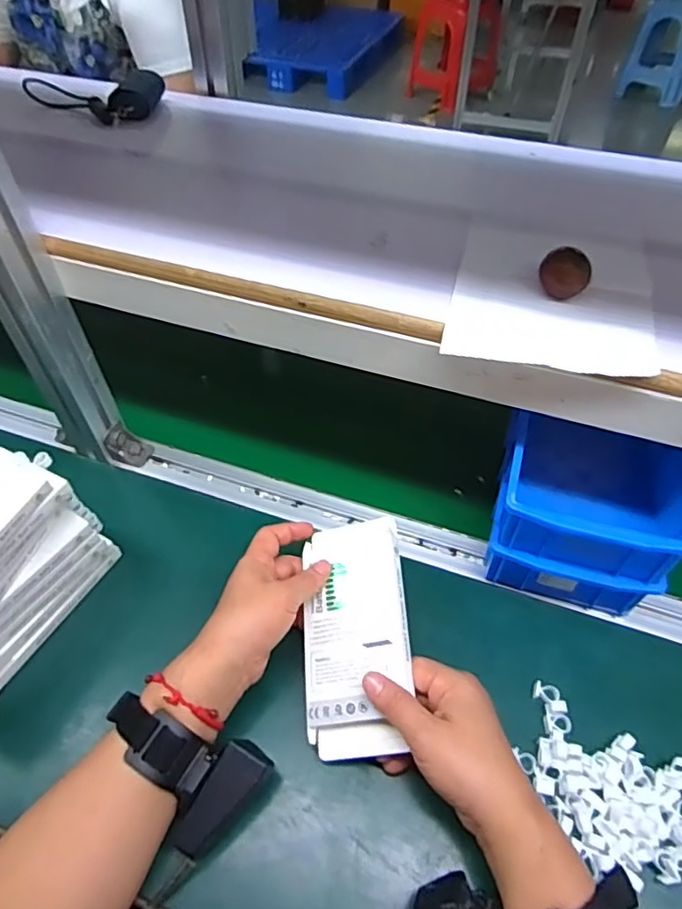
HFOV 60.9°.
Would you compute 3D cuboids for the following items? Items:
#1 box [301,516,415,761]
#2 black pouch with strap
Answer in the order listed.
[{"bbox_3d":[0.011,0.131,0.438,0.080,0.016,0.171,-14,55,17],"label":"box"},{"bbox_3d":[-0.257,-0.378,0.607,0.121,0.033,0.075,11,51,9],"label":"black pouch with strap"}]

